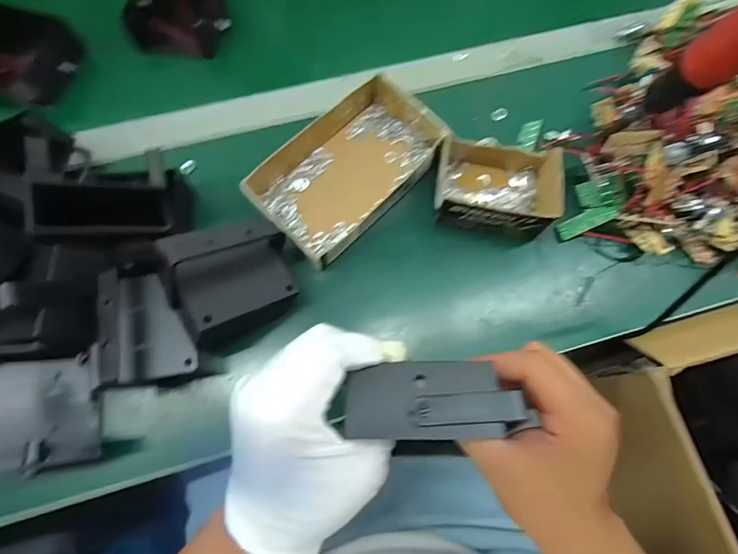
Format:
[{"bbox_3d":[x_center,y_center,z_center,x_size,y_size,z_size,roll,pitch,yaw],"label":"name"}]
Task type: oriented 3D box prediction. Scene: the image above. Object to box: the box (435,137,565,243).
[{"bbox_3d":[0.117,-0.086,0.377,0.110,0.049,0.091,10,73,2],"label":"box"}]

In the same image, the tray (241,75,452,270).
[{"bbox_3d":[-0.023,-0.107,0.384,0.177,0.036,0.113,-43,78,-13],"label":"tray"}]

